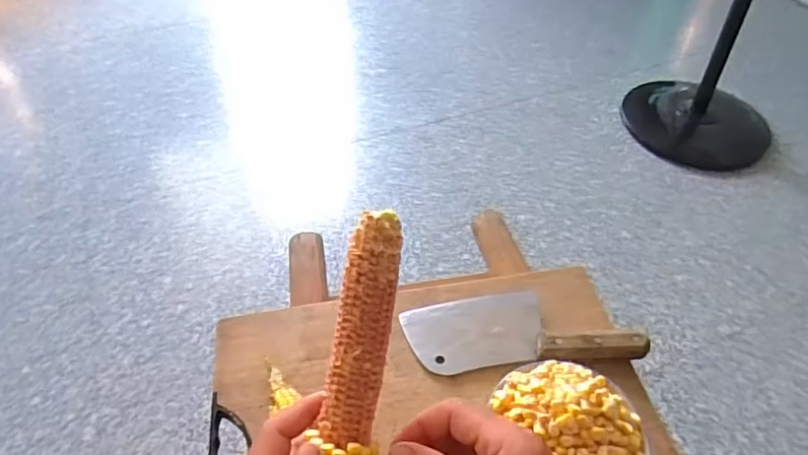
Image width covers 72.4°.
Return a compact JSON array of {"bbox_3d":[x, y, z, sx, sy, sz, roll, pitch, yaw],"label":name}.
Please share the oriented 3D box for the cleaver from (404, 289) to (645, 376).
[{"bbox_3d":[0.112,0.097,0.537,0.216,0.030,0.080,-1,47,-2],"label":"cleaver"}]

